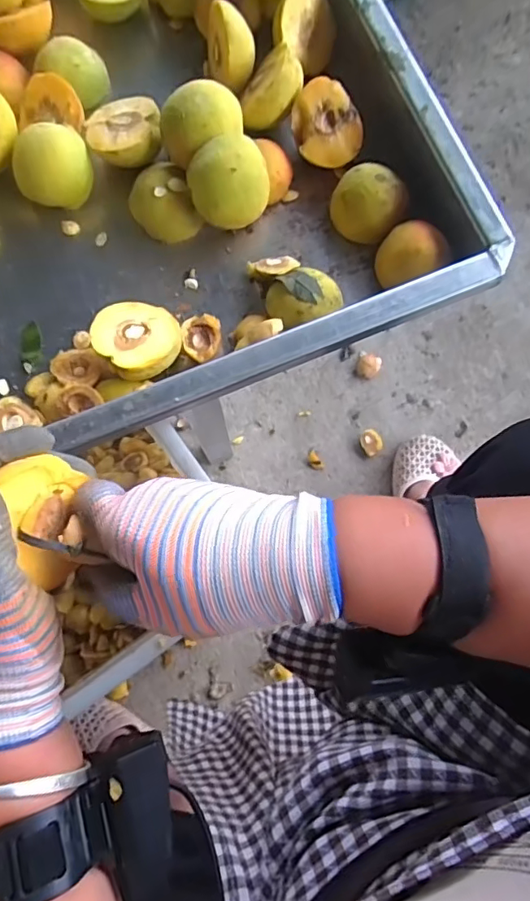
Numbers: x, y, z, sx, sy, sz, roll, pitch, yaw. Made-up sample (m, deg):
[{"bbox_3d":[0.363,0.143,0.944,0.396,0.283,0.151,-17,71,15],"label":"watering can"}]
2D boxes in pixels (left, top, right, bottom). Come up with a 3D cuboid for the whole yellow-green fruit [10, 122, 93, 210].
[{"bbox_3d":[-0.172,-0.227,0.431,0.061,0.062,0.053,-27,80,-6],"label":"whole yellow-green fruit"}]

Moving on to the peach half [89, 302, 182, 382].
[{"bbox_3d":[-0.095,-0.084,0.402,0.059,0.035,0.059,44,81,7],"label":"peach half"}]

